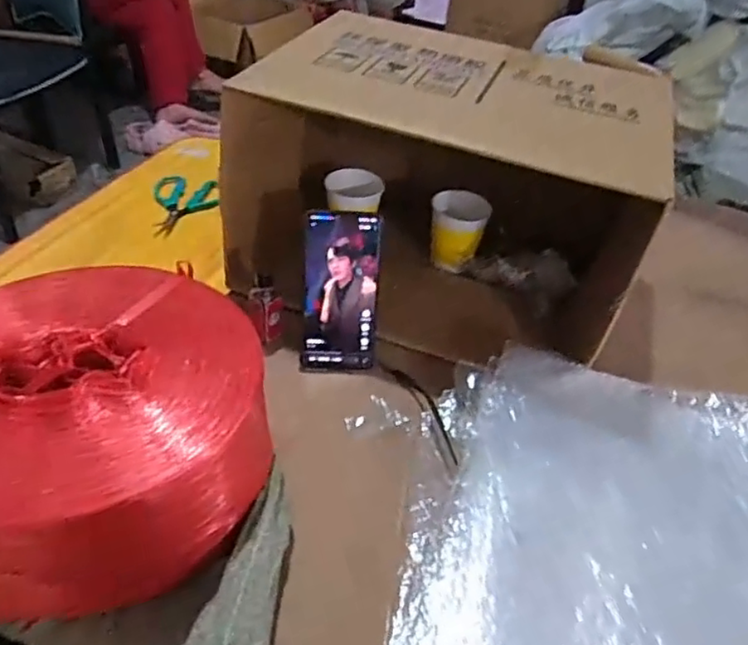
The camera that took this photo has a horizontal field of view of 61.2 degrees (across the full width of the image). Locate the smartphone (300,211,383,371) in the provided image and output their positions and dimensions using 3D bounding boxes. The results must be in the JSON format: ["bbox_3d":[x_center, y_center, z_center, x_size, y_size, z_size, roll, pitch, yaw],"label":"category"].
[{"bbox_3d":[-0.033,-0.029,0.631,0.075,0.159,0.010,3,17,-2],"label":"smartphone"}]

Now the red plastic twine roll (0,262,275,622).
[{"bbox_3d":[-0.227,0.081,0.494,0.271,0.135,0.239,-5,42,-11],"label":"red plastic twine roll"}]

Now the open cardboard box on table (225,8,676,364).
[{"bbox_3d":[0.081,-0.142,0.711,0.397,0.265,0.260,18,42,14],"label":"open cardboard box on table"}]

